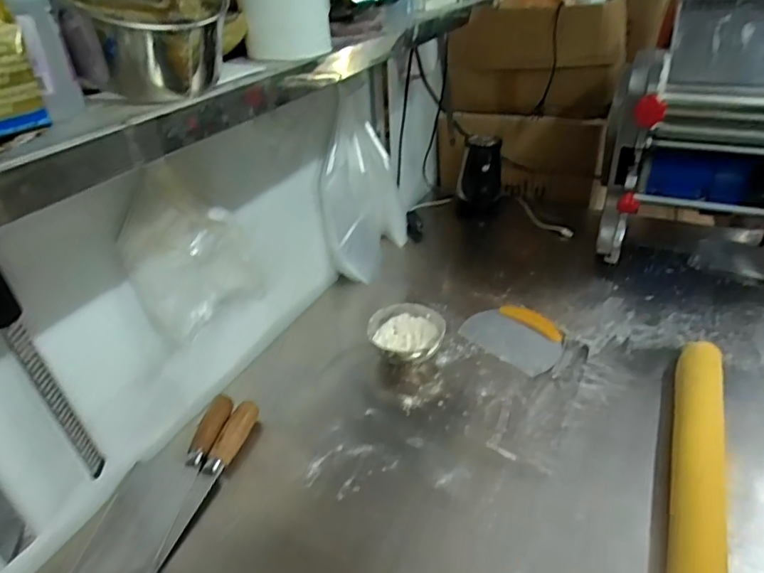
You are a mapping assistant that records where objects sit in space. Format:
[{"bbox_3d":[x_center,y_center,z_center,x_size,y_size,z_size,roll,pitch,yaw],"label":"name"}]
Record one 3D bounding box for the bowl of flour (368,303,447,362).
[{"bbox_3d":[0.037,0.078,0.801,0.106,0.059,0.105,-3,31,2],"label":"bowl of flour"}]

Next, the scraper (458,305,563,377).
[{"bbox_3d":[0.214,0.074,0.824,0.121,0.016,0.148,-26,38,-31],"label":"scraper"}]

